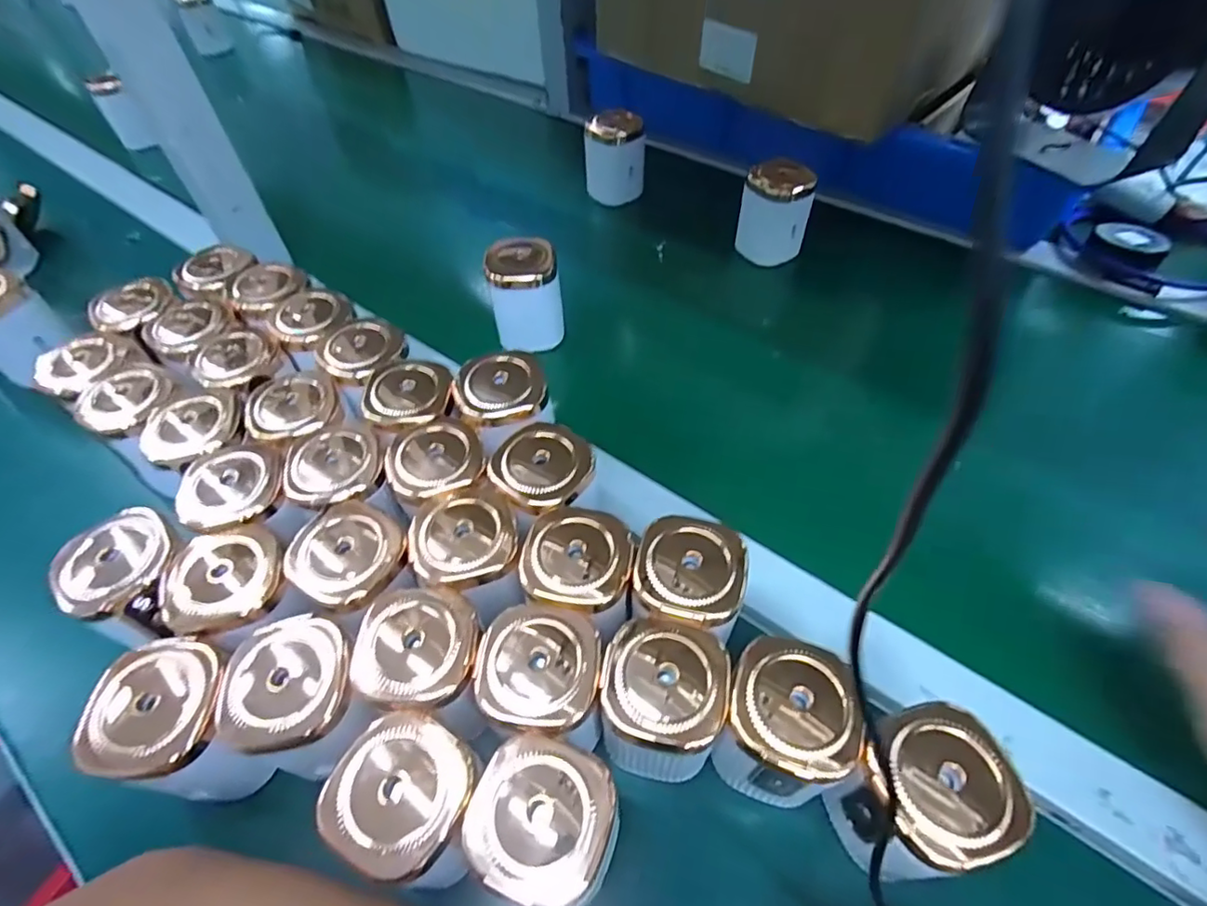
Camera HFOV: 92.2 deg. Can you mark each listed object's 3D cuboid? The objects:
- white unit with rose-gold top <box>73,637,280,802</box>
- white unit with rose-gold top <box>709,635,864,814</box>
[{"bbox_3d":[-0.190,0.127,0.273,0.057,0.077,0.055,9,54,10],"label":"white unit with rose-gold top"},{"bbox_3d":[0.084,0.125,0.267,0.054,0.072,0.062,15,55,14],"label":"white unit with rose-gold top"}]

